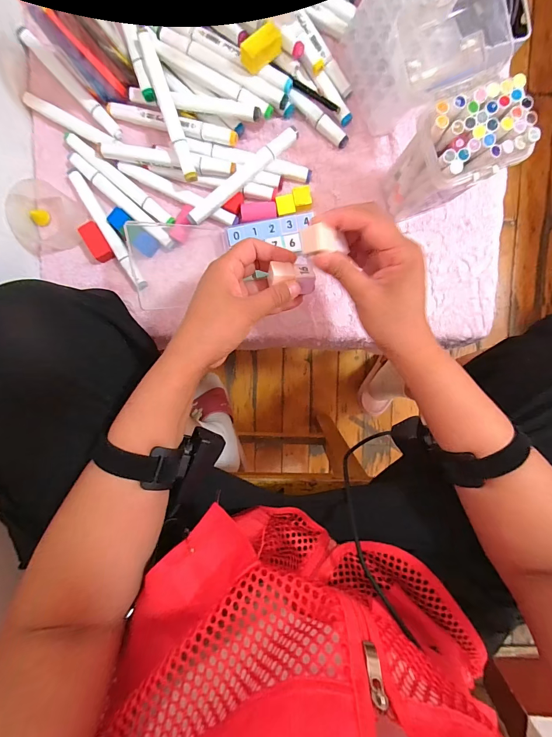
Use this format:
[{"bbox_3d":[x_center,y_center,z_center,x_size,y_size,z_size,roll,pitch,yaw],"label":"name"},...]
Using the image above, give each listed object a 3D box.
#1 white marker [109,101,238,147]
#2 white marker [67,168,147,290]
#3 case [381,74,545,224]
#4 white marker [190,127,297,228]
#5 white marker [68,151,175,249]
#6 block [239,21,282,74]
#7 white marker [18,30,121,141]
[{"bbox_3d":[-0.117,-0.273,0.375,0.149,0.018,0.018,16,107,4],"label":"white marker"},{"bbox_3d":[-0.198,-0.163,0.399,0.014,0.010,0.150,-29,94,3],"label":"white marker"},{"bbox_3d":[0.160,-0.194,0.324,0.081,0.125,0.069,-27,94,3],"label":"case"},{"bbox_3d":[-0.037,-0.215,0.377,0.150,0.023,0.019,-41,94,4],"label":"white marker"},{"bbox_3d":[-0.179,-0.194,0.388,0.150,0.011,0.017,41,94,-3],"label":"white marker"},{"bbox_3d":[-0.014,-0.331,0.349,0.048,0.025,0.017,-38,94,4],"label":"block"},{"bbox_3d":[-0.233,-0.324,0.384,0.015,0.010,0.147,-43,93,4],"label":"white marker"}]

